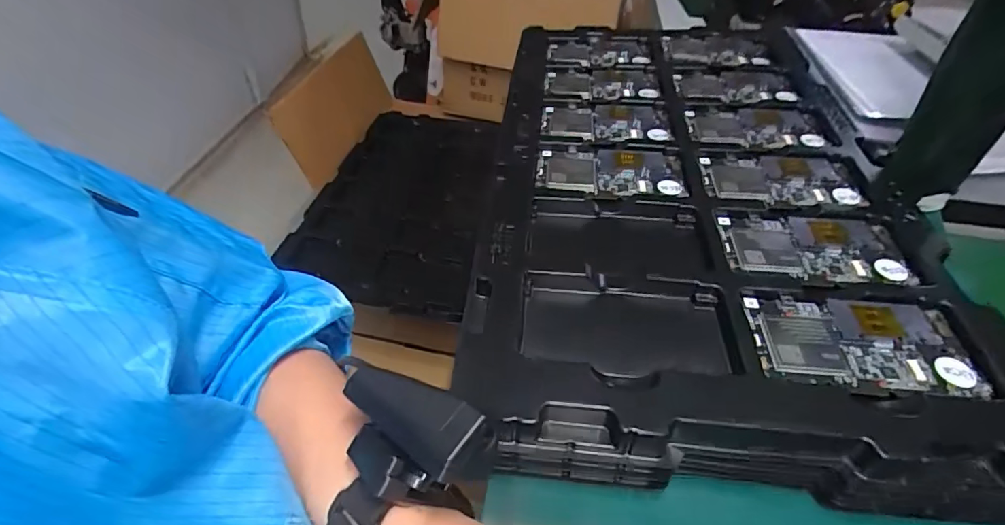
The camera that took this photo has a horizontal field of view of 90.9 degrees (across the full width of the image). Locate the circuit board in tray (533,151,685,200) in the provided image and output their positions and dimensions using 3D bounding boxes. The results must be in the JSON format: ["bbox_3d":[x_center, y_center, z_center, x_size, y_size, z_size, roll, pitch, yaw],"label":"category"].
[{"bbox_3d":[0.095,-0.078,0.435,0.126,0.010,0.067,4,46,0],"label":"circuit board in tray"}]

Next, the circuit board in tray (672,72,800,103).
[{"bbox_3d":[0.253,-0.195,0.545,0.118,0.010,0.072,5,46,2],"label":"circuit board in tray"}]

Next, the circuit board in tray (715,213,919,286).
[{"bbox_3d":[0.227,-0.014,0.364,0.121,0.007,0.065,8,46,4],"label":"circuit board in tray"}]

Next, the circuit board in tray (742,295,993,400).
[{"bbox_3d":[0.219,0.049,0.304,0.123,0.006,0.067,6,46,3],"label":"circuit board in tray"}]

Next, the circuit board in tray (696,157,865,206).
[{"bbox_3d":[0.239,-0.071,0.426,0.123,0.009,0.066,3,46,0],"label":"circuit board in tray"}]

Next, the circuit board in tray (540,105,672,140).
[{"bbox_3d":[0.101,-0.139,0.492,0.121,0.009,0.075,1,46,-3],"label":"circuit board in tray"}]

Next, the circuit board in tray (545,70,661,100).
[{"bbox_3d":[0.112,-0.201,0.563,0.124,0.017,0.075,8,46,5],"label":"circuit board in tray"}]

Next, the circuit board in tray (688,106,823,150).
[{"bbox_3d":[0.245,-0.134,0.484,0.126,0.006,0.077,2,46,-1],"label":"circuit board in tray"}]

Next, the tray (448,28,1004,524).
[{"bbox_3d":[0.161,-0.084,0.453,0.325,0.050,0.559,6,46,2],"label":"tray"}]

